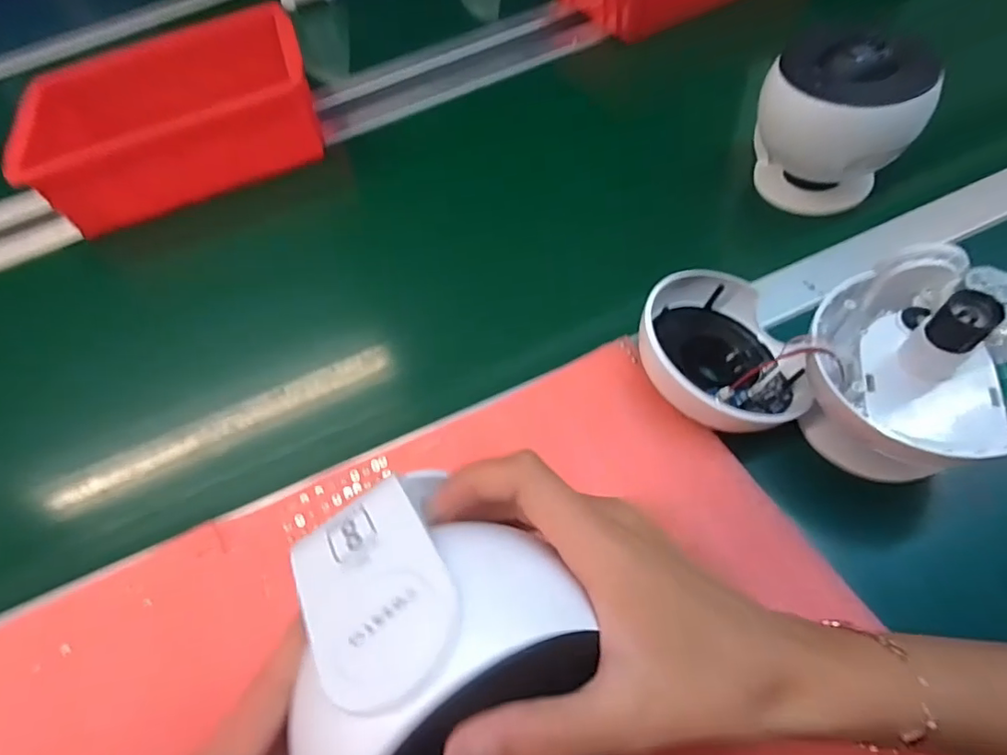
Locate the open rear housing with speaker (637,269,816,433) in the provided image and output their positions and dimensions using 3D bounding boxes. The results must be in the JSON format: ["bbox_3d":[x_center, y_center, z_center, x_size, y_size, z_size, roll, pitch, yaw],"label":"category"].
[{"bbox_3d":[0.146,-0.014,0.360,0.117,0.059,0.116,-29,55,-17],"label":"open rear housing with speaker"}]

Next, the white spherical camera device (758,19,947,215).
[{"bbox_3d":[0.262,-0.198,0.440,0.086,0.136,0.089,-20,53,-11],"label":"white spherical camera device"}]

